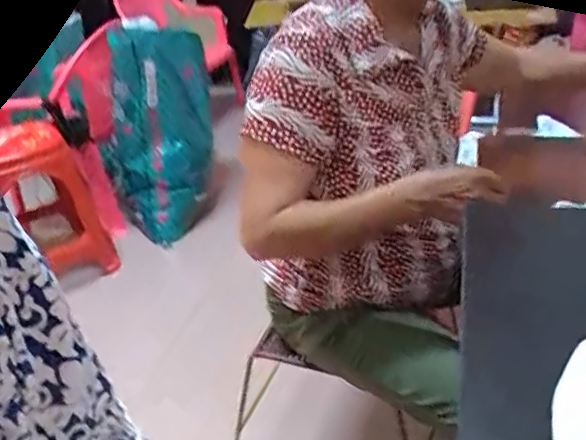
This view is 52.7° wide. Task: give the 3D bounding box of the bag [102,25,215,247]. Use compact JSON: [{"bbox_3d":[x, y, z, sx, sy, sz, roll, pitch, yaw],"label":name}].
[{"bbox_3d":[-0.440,-0.257,1.843,0.323,0.654,0.209,4,9,19],"label":"bag"}]

